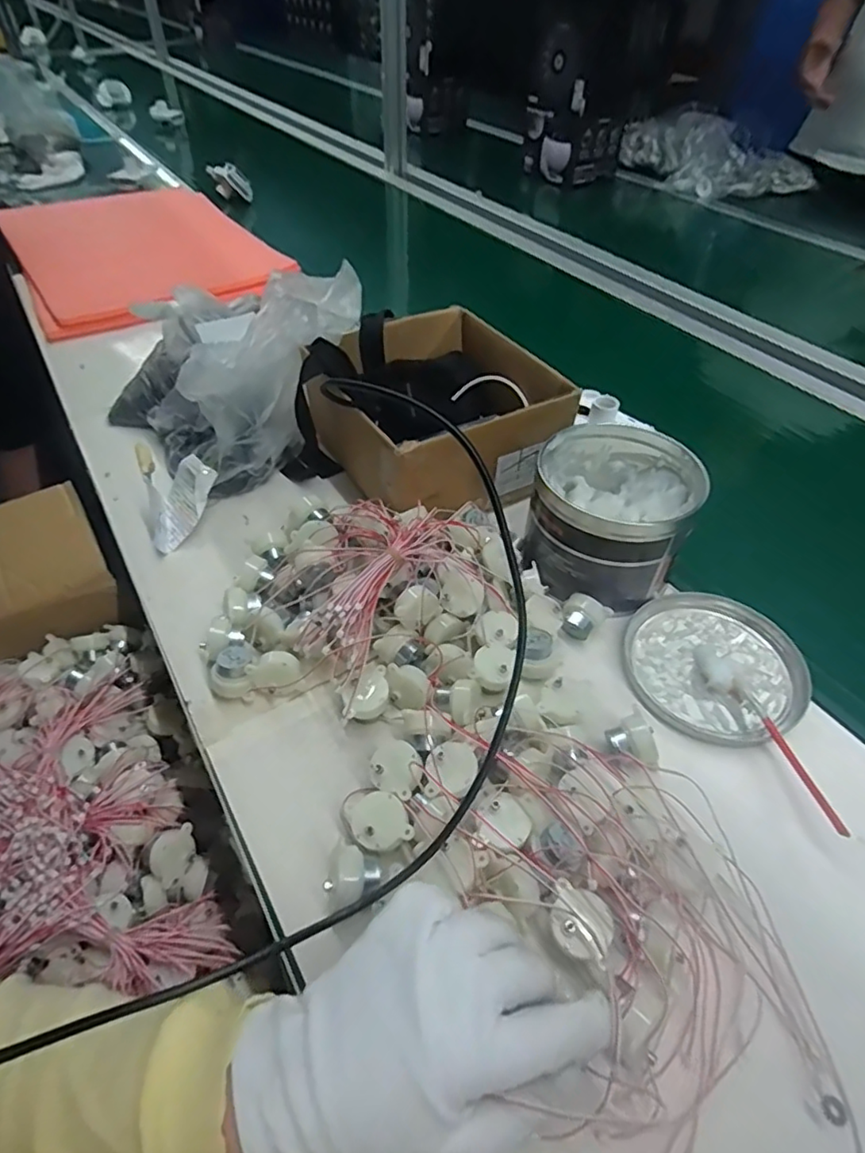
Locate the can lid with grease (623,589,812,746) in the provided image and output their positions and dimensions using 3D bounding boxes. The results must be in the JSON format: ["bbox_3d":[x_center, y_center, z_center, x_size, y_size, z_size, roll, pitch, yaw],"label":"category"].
[{"bbox_3d":[0.216,0.063,0.454,0.126,0.016,0.132,0,48,0],"label":"can lid with grease"}]

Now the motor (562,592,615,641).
[{"bbox_3d":[0.119,0.035,0.467,0.033,0.025,0.030,26,53,22],"label":"motor"}]

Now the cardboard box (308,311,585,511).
[{"bbox_3d":[0.001,-0.152,0.579,0.207,0.110,0.217,-22,52,-19],"label":"cardboard box"}]

